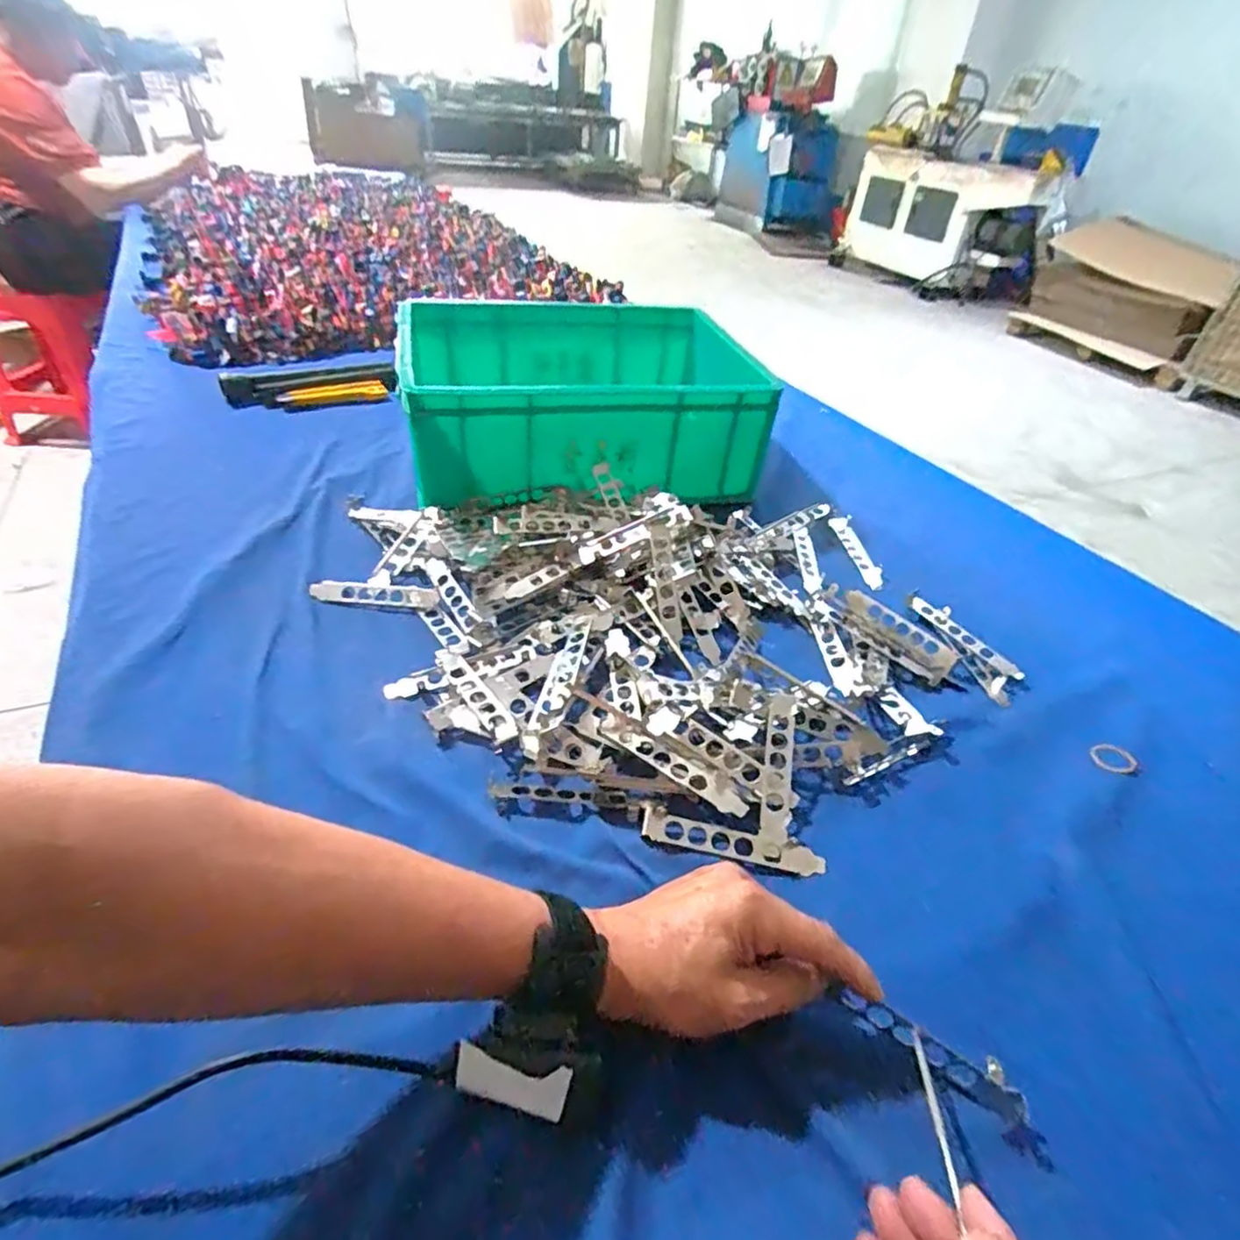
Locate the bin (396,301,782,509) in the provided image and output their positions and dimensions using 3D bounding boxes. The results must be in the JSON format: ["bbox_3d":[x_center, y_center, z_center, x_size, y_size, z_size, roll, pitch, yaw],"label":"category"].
[{"bbox_3d":[-0.049,-0.275,0.813,0.393,0.130,0.308,-4,40,-12],"label":"bin"}]

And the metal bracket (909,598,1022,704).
[{"bbox_3d":[0.324,0.023,0.614,0.037,0.020,0.125,-9,42,-18],"label":"metal bracket"}]

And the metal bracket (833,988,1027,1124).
[{"bbox_3d":[0.159,0.219,0.341,0.095,0.009,0.021,28,44,19],"label":"metal bracket"}]

